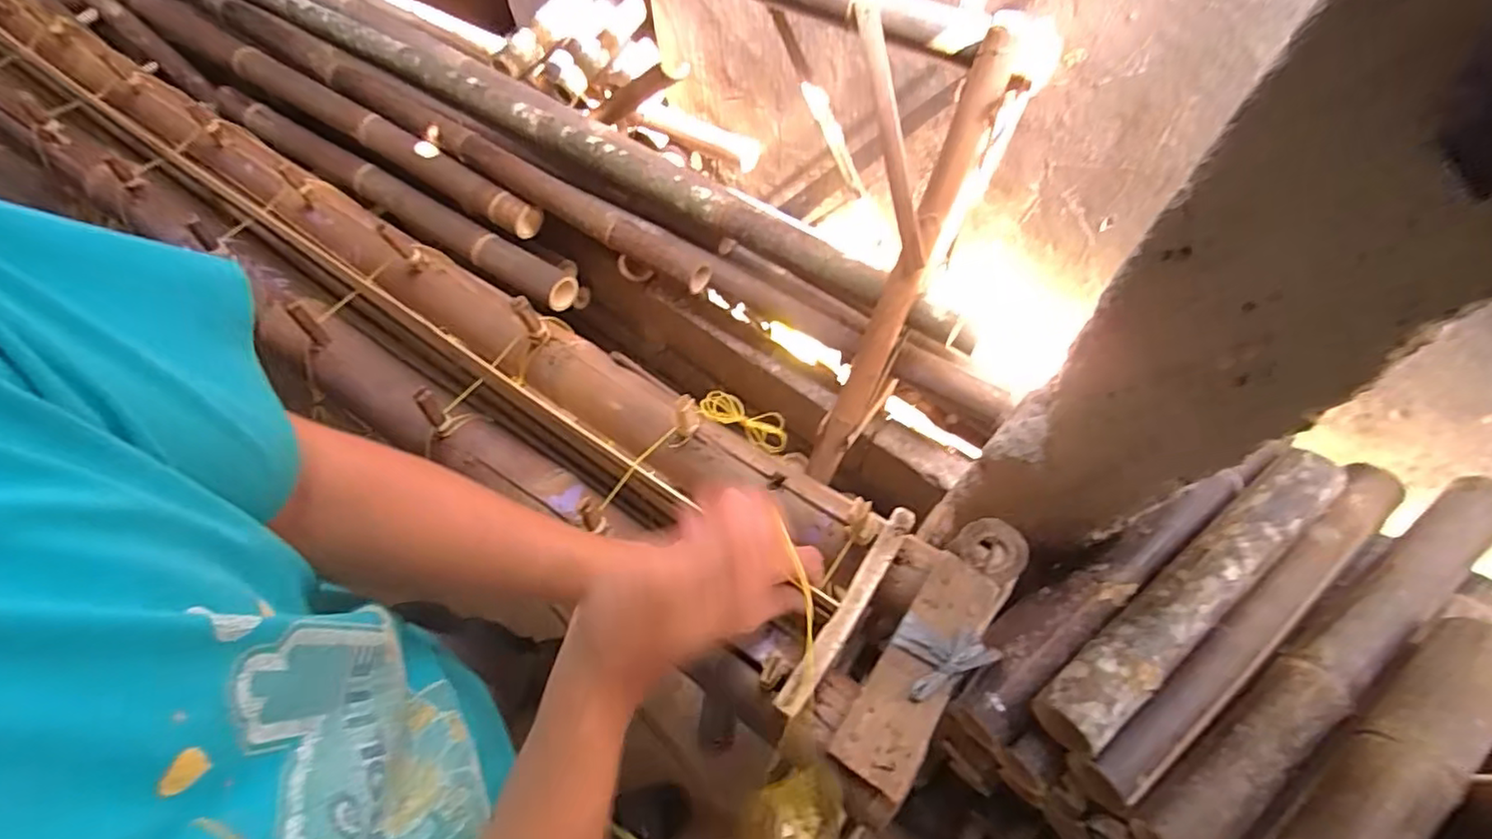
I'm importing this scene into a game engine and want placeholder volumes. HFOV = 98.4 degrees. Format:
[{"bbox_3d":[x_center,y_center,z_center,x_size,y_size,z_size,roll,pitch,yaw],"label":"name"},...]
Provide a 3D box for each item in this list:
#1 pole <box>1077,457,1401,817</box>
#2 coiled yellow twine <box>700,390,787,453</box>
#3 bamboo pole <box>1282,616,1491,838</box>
[{"bbox_3d":[0.543,0.213,0.693,0.517,0.058,0.062,-34,67,-16],"label":"pole"},{"bbox_3d":[0.002,-0.001,0.704,0.100,0.029,0.041,29,63,-14],"label":"coiled yellow twine"},{"bbox_3d":[0.577,0.290,0.558,0.317,0.058,0.064,-36,68,-17],"label":"bamboo pole"}]

